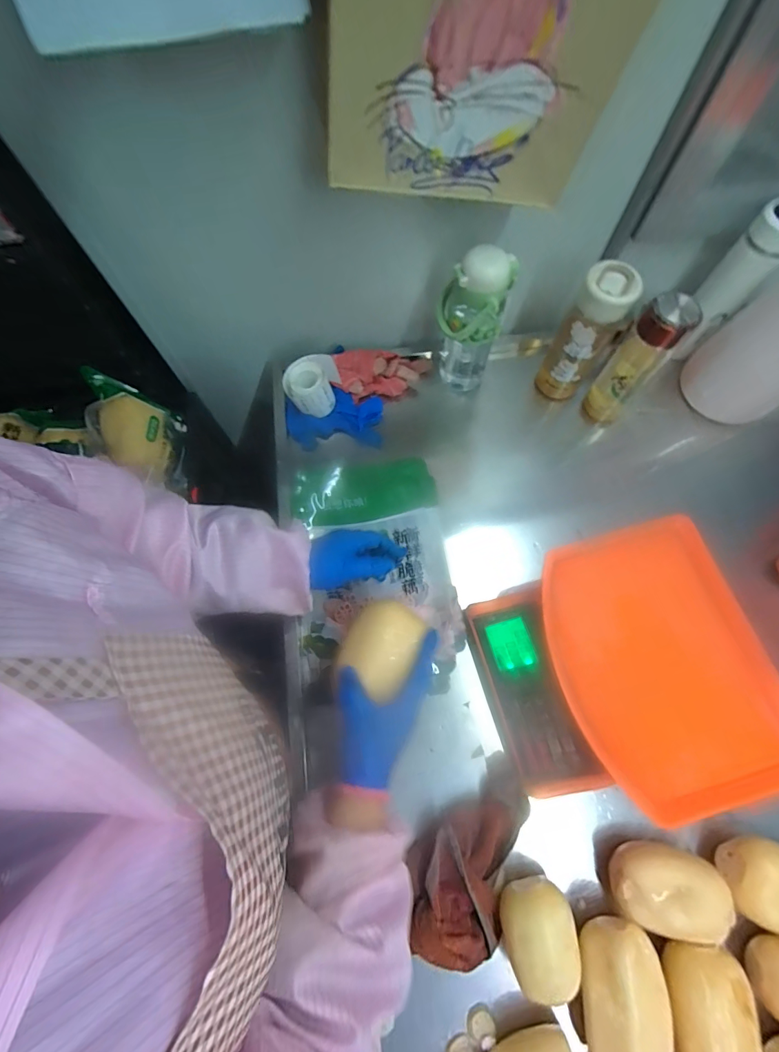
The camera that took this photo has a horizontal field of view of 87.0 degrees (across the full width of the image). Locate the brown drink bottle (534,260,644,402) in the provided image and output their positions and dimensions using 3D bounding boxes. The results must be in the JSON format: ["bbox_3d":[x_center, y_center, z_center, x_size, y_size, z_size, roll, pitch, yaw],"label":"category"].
[{"bbox_3d":[0.294,-0.282,0.631,0.074,0.208,0.066,34,74,13],"label":"brown drink bottle"}]

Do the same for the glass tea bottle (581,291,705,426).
[{"bbox_3d":[0.373,-0.242,0.619,0.069,0.215,0.065,-38,73,-12],"label":"glass tea bottle"}]

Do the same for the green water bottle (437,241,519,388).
[{"bbox_3d":[0.121,-0.302,0.630,0.093,0.225,0.084,9,70,5],"label":"green water bottle"}]

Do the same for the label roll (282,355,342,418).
[{"bbox_3d":[-0.124,-0.227,0.675,0.090,0.065,0.072,-16,70,-5],"label":"label roll"}]

